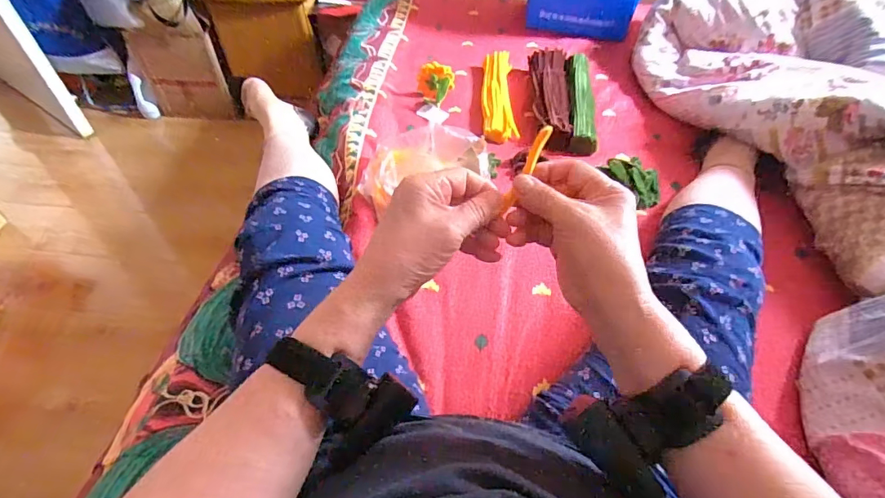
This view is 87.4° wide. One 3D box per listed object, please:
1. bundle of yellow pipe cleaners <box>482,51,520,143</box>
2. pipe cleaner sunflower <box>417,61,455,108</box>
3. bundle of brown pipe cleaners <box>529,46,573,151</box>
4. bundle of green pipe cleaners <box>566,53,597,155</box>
[{"bbox_3d":[0.113,-0.322,0.940,0.063,0.037,0.271,1,48,1],"label":"bundle of yellow pipe cleaners"},{"bbox_3d":[-0.017,-0.329,0.939,0.077,0.065,0.074,4,48,4],"label":"pipe cleaner sunflower"},{"bbox_3d":[0.217,-0.313,0.931,0.072,0.042,0.307,3,48,4],"label":"bundle of brown pipe cleaners"},{"bbox_3d":[0.273,-0.295,0.919,0.049,0.050,0.292,5,48,5],"label":"bundle of green pipe cleaners"}]

